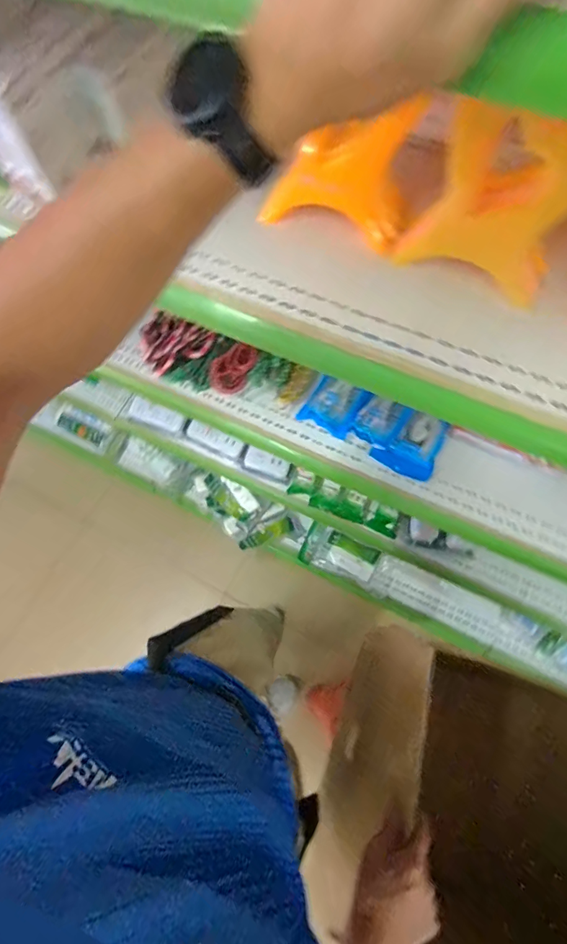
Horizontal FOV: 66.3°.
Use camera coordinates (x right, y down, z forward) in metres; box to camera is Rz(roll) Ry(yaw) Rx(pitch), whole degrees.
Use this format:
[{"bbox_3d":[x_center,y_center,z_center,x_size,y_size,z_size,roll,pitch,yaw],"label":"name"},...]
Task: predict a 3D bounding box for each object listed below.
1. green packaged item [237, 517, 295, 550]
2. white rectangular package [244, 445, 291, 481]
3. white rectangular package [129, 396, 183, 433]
[{"bbox_3d":[-0.055,0.201,1.401,0.182,0.030,0.045,-23,71,-7],"label":"green packaged item"},{"bbox_3d":[-0.040,-0.025,1.073,0.113,0.017,0.062,22,92,8],"label":"white rectangular package"},{"bbox_3d":[-0.333,-0.148,1.119,0.157,0.043,0.046,20,72,9],"label":"white rectangular package"}]

